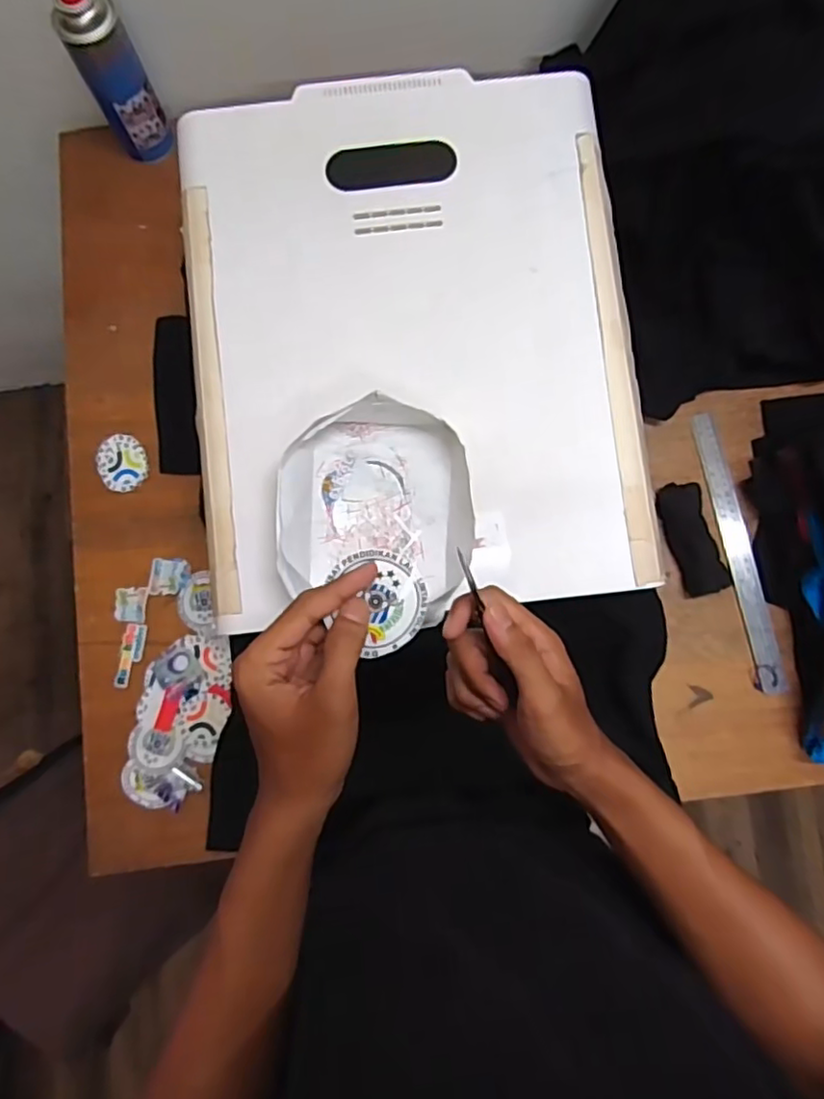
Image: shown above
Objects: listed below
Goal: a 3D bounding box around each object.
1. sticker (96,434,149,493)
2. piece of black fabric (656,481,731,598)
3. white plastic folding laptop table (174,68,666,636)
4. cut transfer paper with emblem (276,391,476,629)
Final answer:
[{"bbox_3d":[-0.338,-0.101,0.730,0.052,0.009,0.068,-12,83,-2],"label":"sticker"},{"bbox_3d":[0.315,-0.013,0.699,0.044,0.023,0.126,-17,83,-3],"label":"piece of black fabric"},{"bbox_3d":[-0.002,-0.199,0.574,0.394,0.021,0.498,-6,83,-2],"label":"white plastic folding laptop table"},{"bbox_3d":[-0.030,-0.036,0.528,0.166,0.045,0.168,7,82,0],"label":"cut transfer paper with emblem"}]

